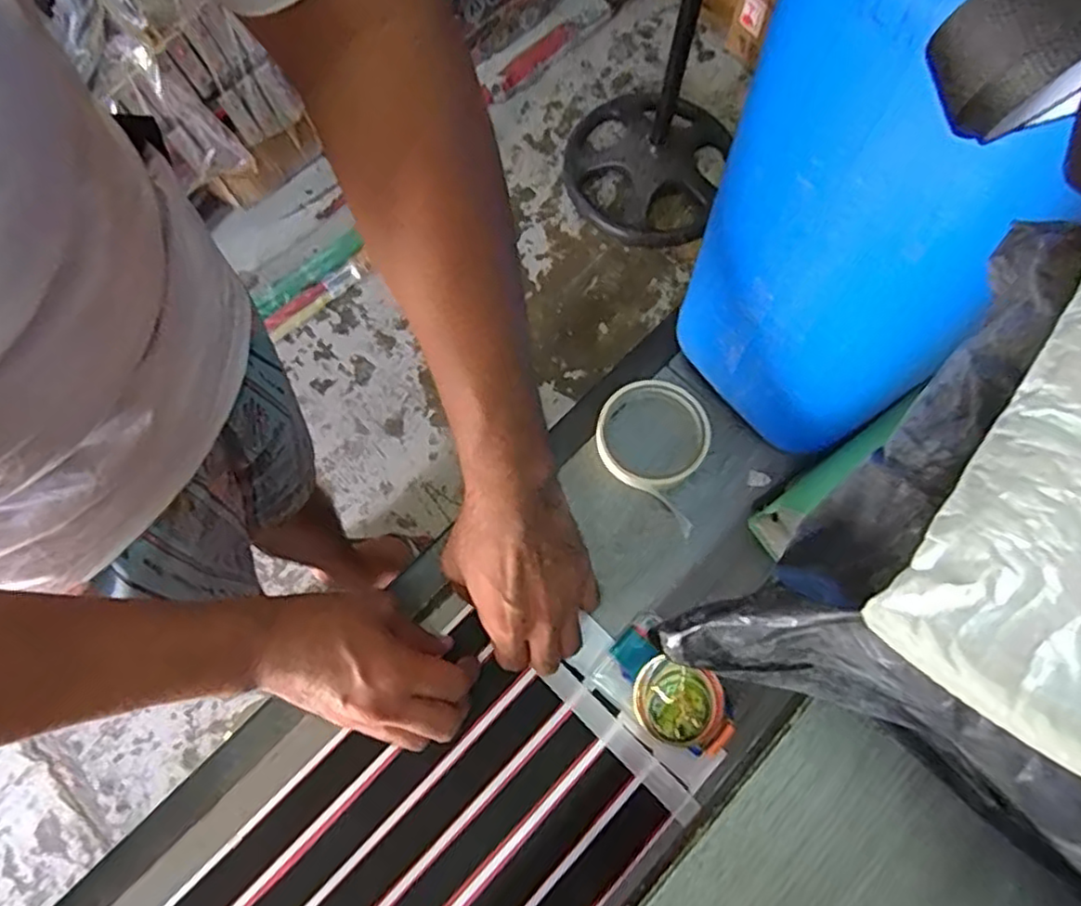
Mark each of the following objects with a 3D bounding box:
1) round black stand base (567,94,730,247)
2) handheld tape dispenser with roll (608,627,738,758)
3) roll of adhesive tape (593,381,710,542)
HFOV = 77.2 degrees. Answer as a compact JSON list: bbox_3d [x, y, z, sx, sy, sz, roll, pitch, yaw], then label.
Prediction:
[{"bbox_3d":[0.237,-0.676,1.590,0.364,0.096,0.386,0,72,0],"label":"round black stand base"},{"bbox_3d":[0.093,0.176,0.495,0.099,0.017,0.057,38,76,11],"label":"handheld tape dispenser with roll"},{"bbox_3d":[0.103,-0.007,0.553,0.121,0.024,0.088,43,77,12],"label":"roll of adhesive tape"}]

